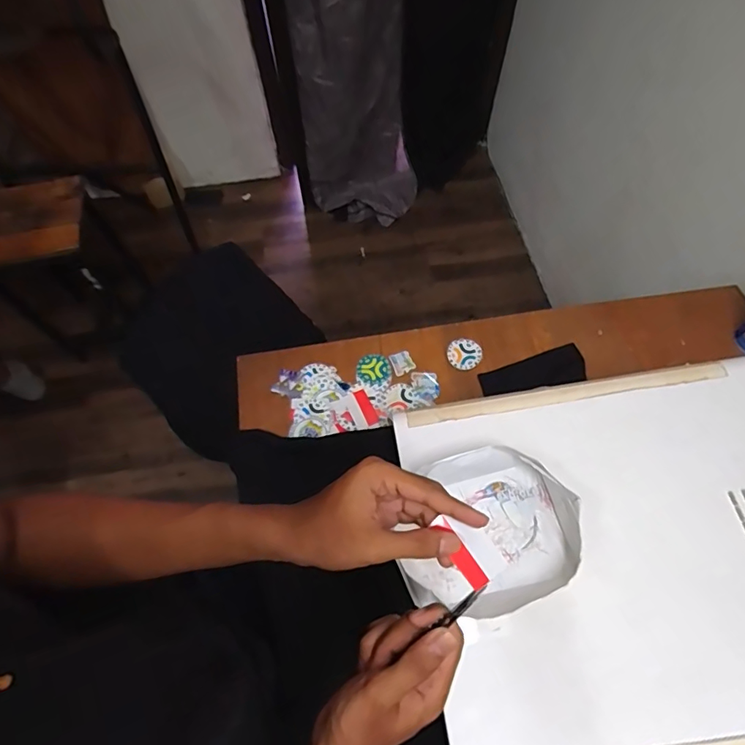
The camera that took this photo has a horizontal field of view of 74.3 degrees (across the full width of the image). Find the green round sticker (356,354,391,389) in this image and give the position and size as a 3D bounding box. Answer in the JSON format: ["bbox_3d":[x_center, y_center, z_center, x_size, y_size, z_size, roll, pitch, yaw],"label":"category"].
[{"bbox_3d":[0.001,-0.002,0.818,0.054,0.004,0.060,-6,65,-1],"label":"green round sticker"}]

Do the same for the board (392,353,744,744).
[{"bbox_3d":[0.305,0.187,0.533,0.493,0.030,0.399,-8,66,-2],"label":"board"}]

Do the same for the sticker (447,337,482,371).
[{"bbox_3d":[0.155,-0.031,0.828,0.058,0.007,0.056,-1,65,1],"label":"sticker"}]

